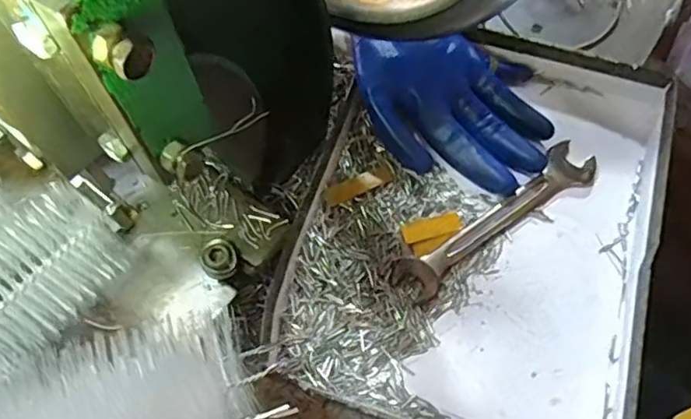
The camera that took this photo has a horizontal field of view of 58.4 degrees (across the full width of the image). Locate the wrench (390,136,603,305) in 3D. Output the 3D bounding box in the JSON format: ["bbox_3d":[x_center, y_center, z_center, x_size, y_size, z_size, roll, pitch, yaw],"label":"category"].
[{"bbox_3d":[0.111,0.006,0.447,0.173,0.010,0.035,-33,72,-14],"label":"wrench"}]

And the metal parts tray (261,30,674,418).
[{"bbox_3d":[0.093,0.010,0.436,0.245,0.036,0.285,17,68,6],"label":"metal parts tray"}]

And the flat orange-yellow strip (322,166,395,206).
[{"bbox_3d":[0.010,-0.019,0.454,0.055,0.004,0.014,-26,69,-10],"label":"flat orange-yellow strip"}]

